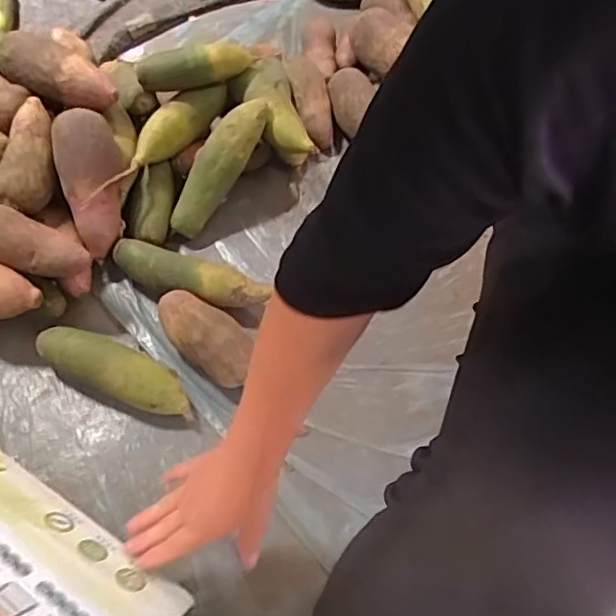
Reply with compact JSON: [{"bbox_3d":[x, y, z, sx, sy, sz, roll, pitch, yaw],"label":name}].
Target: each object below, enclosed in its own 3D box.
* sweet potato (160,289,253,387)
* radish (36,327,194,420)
[{"bbox_3d":[-0.121,0.040,0.717,0.139,0.069,0.065,33,63,16],"label":"sweet potato"},{"bbox_3d":[-0.224,0.071,0.701,0.195,0.061,0.069,22,60,11],"label":"radish"}]

